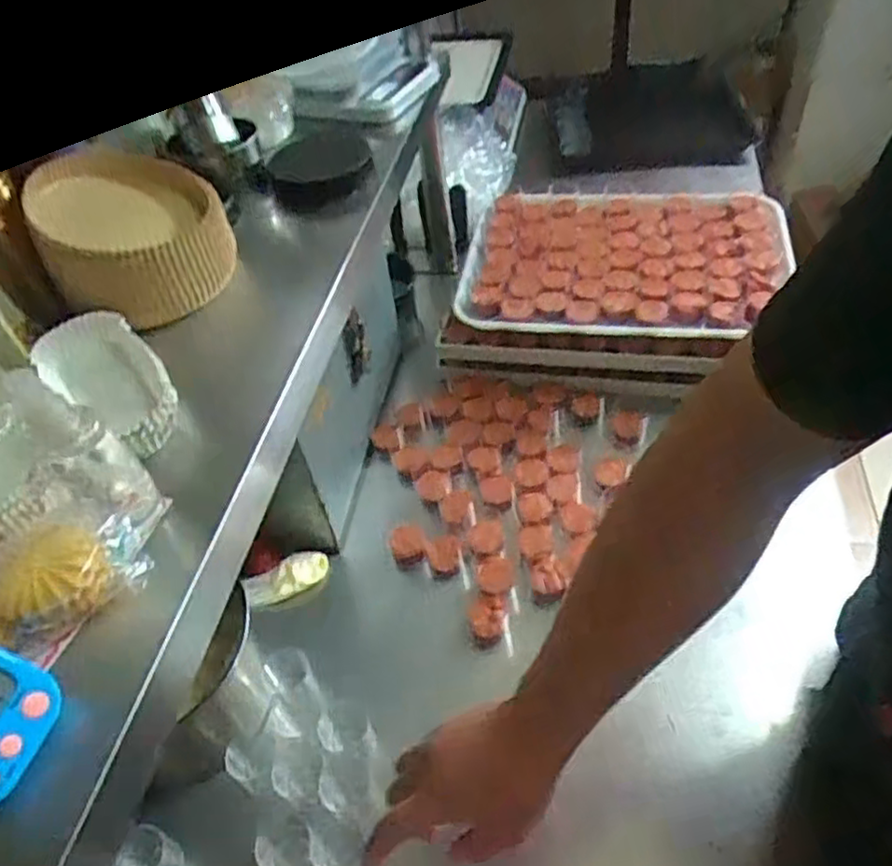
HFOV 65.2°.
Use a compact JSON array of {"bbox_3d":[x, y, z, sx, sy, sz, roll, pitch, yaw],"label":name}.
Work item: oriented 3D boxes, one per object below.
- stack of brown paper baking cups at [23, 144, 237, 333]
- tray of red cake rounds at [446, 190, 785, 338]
[{"bbox_3d":[-0.267,-0.171,0.604,0.152,0.083,0.153,-27,50,-17],"label":"stack of brown paper baking cups"},{"bbox_3d":[0.238,-0.247,0.945,0.419,0.041,0.297,2,48,9],"label":"tray of red cake rounds"}]

